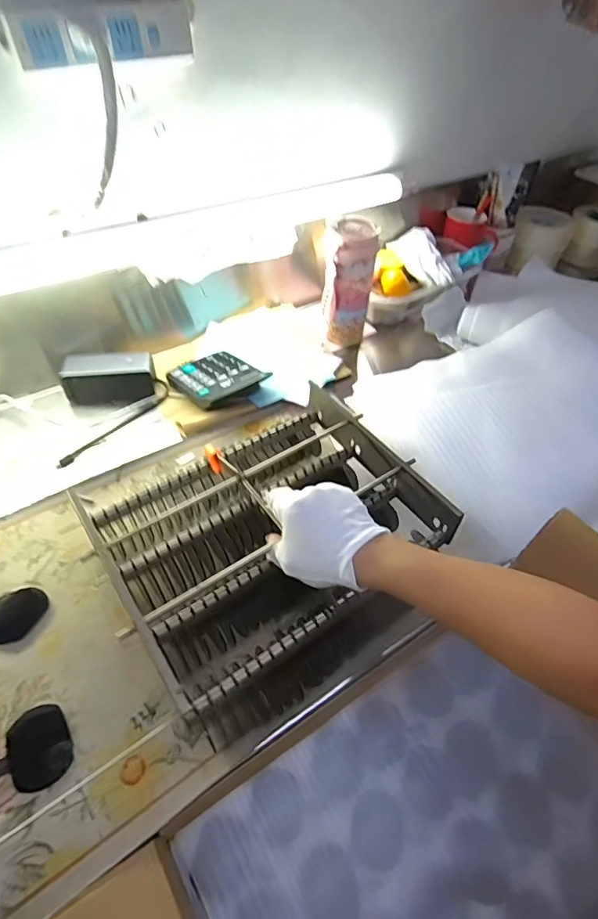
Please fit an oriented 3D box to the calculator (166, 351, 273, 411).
[{"bbox_3d":[-0.131,-0.128,0.754,0.126,0.017,0.118,36,56,26],"label":"calculator"}]

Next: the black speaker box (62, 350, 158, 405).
[{"bbox_3d":[-0.284,-0.125,0.725,0.131,0.045,0.054,-8,49,-10],"label":"black speaker box"}]

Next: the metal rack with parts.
[{"bbox_3d":[-0.031,0.077,0.511,0.313,0.110,0.236,-28,56,-26],"label":"metal rack with parts"}]

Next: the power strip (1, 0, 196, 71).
[{"bbox_3d":[-0.207,-0.462,0.520,0.192,0.055,0.033,-21,53,-21],"label":"power strip"}]

